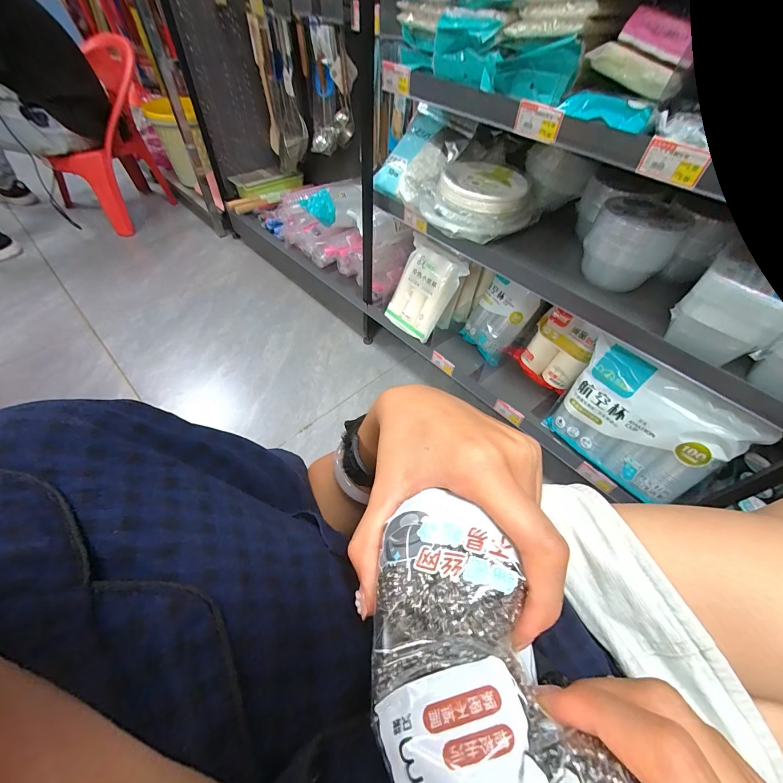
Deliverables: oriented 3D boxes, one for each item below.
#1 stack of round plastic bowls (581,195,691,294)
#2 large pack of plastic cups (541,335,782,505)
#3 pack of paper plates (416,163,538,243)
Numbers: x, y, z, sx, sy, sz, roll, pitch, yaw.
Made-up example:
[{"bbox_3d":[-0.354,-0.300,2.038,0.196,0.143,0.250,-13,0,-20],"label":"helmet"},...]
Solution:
[{"bbox_3d":[0.430,-0.265,0.616,0.133,0.131,0.123,35,58,21],"label":"stack of round plastic bowls"},{"bbox_3d":[0.473,0.071,0.668,0.085,0.233,0.274,-24,57,-36],"label":"large pack of plastic cups"},{"bbox_3d":[0.174,-0.397,0.709,0.209,0.070,0.186,-35,62,-26],"label":"pack of paper plates"}]

